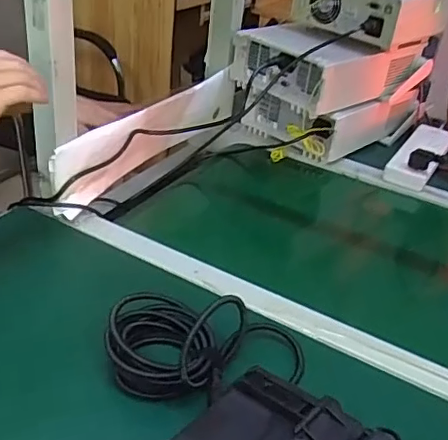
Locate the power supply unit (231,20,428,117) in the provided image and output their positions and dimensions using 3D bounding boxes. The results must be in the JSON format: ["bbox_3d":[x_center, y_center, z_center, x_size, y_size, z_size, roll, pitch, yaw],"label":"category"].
[{"bbox_3d":[0.194,-0.301,1.077,0.294,0.099,0.217,-23,43,-39],"label":"power supply unit"}]

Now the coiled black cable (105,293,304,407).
[{"bbox_3d":[-0.014,0.117,0.579,0.204,0.083,0.114,3,32,-6],"label":"coiled black cable"}]

